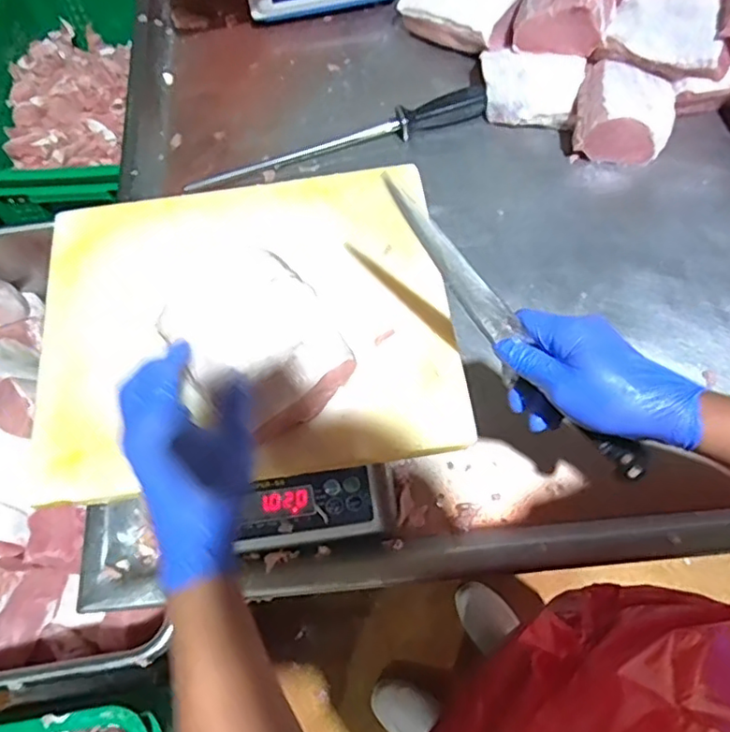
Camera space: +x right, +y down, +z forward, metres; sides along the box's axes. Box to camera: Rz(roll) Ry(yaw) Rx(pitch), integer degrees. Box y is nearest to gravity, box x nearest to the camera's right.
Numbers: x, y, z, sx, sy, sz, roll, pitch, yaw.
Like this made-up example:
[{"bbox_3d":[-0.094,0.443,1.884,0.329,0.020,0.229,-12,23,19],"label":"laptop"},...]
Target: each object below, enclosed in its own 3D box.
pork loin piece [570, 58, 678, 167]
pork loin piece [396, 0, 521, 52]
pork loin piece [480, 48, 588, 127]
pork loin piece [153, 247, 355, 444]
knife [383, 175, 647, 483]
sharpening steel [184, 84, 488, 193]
[{"bbox_3d":[0.334,-0.325,0.779,0.123,0.064,0.116,17,68,8],"label":"pork loin piece"},{"bbox_3d":[0.141,-0.516,0.875,0.175,0.057,0.103,34,71,15],"label":"pork loin piece"},{"bbox_3d":[0.218,-0.372,0.810,0.133,0.054,0.091,12,67,6],"label":"pork loin piece"},{"bbox_3d":[-0.097,-0.030,0.519,0.119,0.057,0.172,-40,71,-15],"label":"pork loin piece"},{"bbox_3d":[0.112,-0.019,0.466,0.033,0.027,0.298,-44,98,-16],"label":"knife"},{"bbox_3d":[-0.033,-0.300,0.807,0.405,0.036,0.041,-16,67,-5],"label":"sharpening steel"}]

